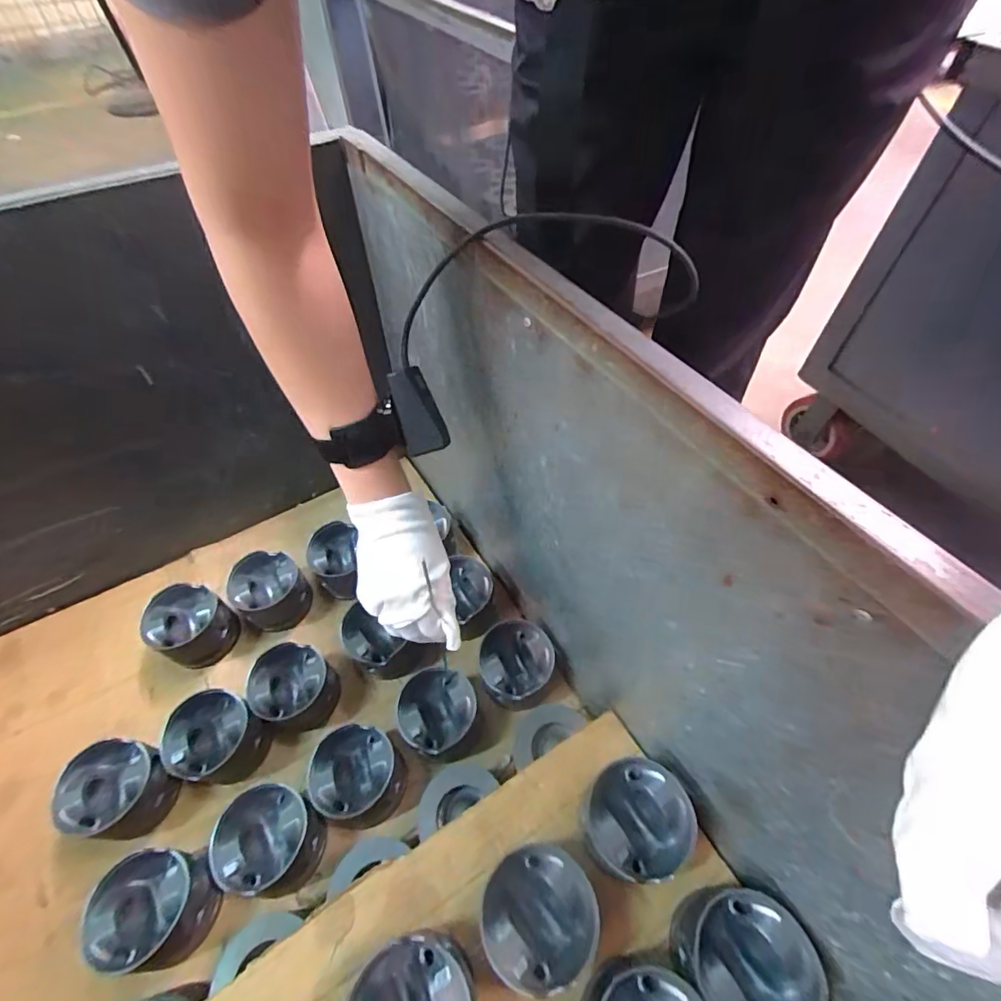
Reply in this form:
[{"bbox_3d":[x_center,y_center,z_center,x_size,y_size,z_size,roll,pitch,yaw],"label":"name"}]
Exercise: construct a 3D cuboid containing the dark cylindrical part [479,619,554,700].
[{"bbox_3d":[0.020,0.202,0.603,0.083,0.072,0.090,-1,53,1],"label":"dark cylindrical part"}]

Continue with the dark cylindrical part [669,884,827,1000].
[{"bbox_3d":[0.186,0.356,0.377,0.085,0.064,0.087,-1,53,1],"label":"dark cylindrical part"}]

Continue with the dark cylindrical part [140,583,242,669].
[{"bbox_3d":[-0.397,0.160,0.629,0.091,0.073,0.085,-1,53,1],"label":"dark cylindrical part"}]

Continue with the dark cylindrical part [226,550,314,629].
[{"bbox_3d":[-0.313,0.122,0.669,0.093,0.067,0.089,-1,53,1],"label":"dark cylindrical part"}]

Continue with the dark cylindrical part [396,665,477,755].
[{"bbox_3d":[-0.072,0.249,0.573,0.085,0.065,0.084,-1,53,1],"label":"dark cylindrical part"}]

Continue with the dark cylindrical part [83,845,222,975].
[{"bbox_3d":[-0.321,0.381,0.459,0.087,0.069,0.083,-1,53,1],"label":"dark cylindrical part"}]

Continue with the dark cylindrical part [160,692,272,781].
[{"bbox_3d":[-0.319,0.273,0.558,0.077,0.091,0.084,-1,53,1],"label":"dark cylindrical part"}]

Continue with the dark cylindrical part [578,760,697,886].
[{"bbox_3d":[0.119,0.282,0.433,0.085,0.069,0.090,-1,53,1],"label":"dark cylindrical part"}]

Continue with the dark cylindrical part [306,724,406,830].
[{"bbox_3d":[-0.153,0.301,0.532,0.089,0.065,0.085,-1,53,1],"label":"dark cylindrical part"}]

